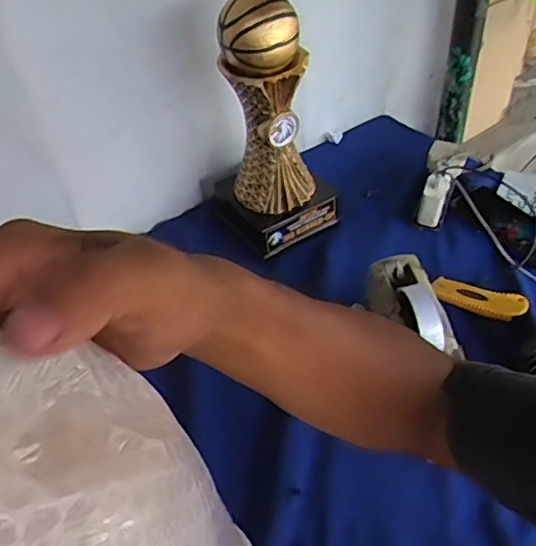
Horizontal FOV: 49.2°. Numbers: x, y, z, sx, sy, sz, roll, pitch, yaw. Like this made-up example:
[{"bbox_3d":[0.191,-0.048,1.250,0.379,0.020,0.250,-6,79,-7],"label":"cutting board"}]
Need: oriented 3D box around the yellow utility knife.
[{"bbox_3d":[0.266,0.034,0.737,0.111,0.024,0.030,13,48,19],"label":"yellow utility knife"}]

